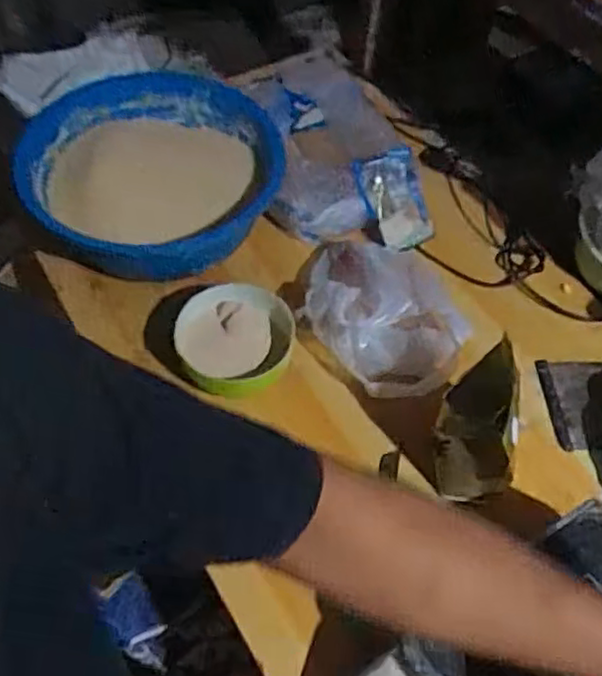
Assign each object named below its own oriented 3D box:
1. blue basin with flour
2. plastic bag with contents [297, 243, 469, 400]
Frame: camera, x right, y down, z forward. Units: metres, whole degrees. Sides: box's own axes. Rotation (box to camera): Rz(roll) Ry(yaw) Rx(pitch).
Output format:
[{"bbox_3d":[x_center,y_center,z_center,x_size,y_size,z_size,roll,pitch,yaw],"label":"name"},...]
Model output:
[{"bbox_3d":[-0.188,-0.199,0.882,0.317,0.128,0.290,1,55,-1],"label":"blue basin with flour"},{"bbox_3d":[0.087,-0.040,0.801,0.162,0.097,0.230,-6,55,-6],"label":"plastic bag with contents"}]

